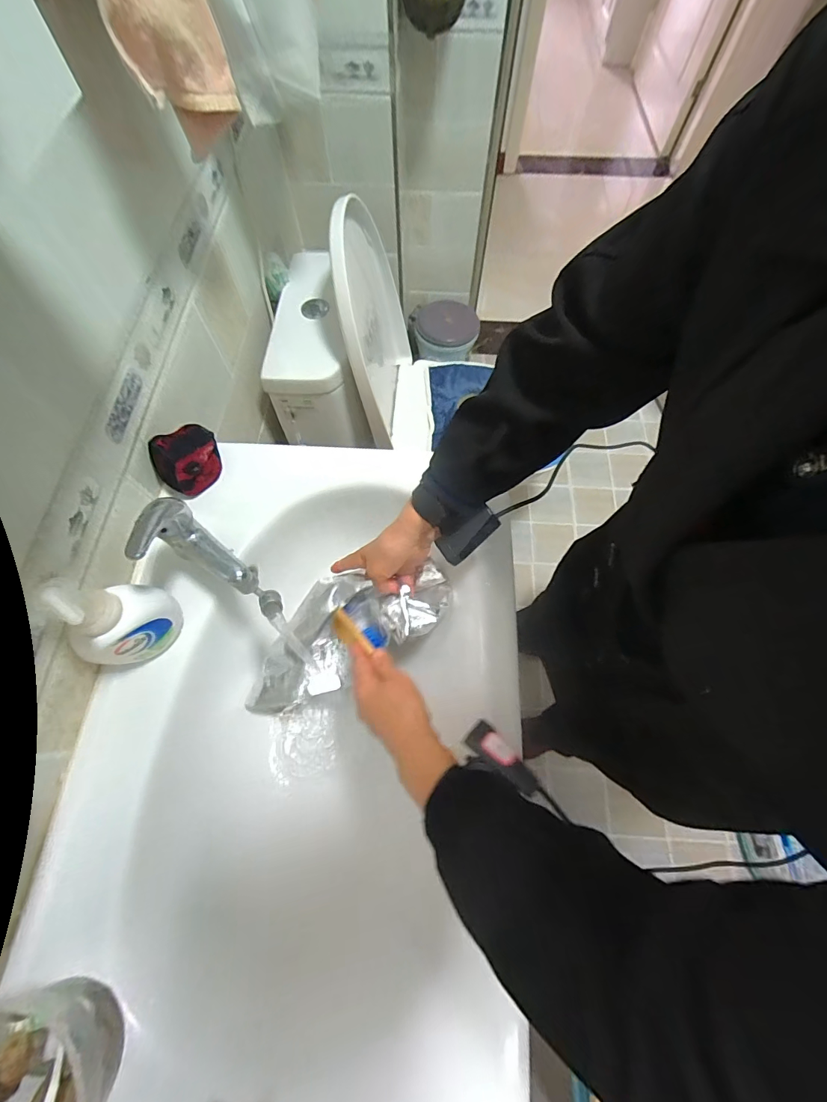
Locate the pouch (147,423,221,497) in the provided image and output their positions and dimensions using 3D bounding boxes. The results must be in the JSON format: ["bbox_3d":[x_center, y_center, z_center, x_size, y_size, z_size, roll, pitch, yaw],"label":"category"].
[{"bbox_3d":[-0.297,-0.123,0.553,0.067,0.060,0.087,42,73,15],"label":"pouch"}]

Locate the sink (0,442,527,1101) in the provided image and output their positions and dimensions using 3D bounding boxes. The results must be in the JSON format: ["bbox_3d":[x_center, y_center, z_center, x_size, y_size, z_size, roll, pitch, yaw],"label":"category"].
[{"bbox_3d":[-0.126,0.203,0.542,0.443,0.176,0.687,4,68,1],"label":"sink"}]

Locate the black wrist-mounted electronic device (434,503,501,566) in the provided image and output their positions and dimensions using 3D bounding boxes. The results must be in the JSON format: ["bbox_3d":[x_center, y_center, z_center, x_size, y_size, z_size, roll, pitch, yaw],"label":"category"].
[{"bbox_3d":[0.061,-0.016,0.456,0.069,0.022,0.030,-39,72,7],"label":"black wrist-mounted electronic device"}]

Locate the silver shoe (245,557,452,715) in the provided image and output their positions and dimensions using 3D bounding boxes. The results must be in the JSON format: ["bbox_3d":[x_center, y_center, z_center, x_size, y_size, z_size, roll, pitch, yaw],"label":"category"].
[{"bbox_3d":[-0.102,0.110,0.567,0.309,0.078,0.132,-34,70,13],"label":"silver shoe"}]

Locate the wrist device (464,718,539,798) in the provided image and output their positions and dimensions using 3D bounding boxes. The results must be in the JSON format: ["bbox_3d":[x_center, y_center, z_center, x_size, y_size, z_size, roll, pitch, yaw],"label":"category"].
[{"bbox_3d":[0.079,0.181,0.368,0.069,0.016,0.025,33,70,34],"label":"wrist device"}]

